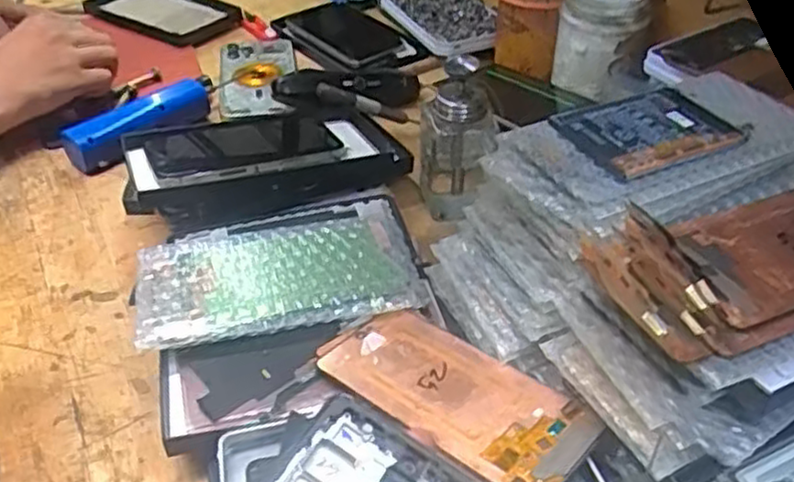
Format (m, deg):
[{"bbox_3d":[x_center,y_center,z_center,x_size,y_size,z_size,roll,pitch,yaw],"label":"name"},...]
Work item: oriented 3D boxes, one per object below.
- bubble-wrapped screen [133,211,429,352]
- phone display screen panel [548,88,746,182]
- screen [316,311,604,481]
[{"bbox_3d":[-0.075,0.020,0.467,0.176,0.012,0.093,-9,46,-12],"label":"bubble-wrapped screen"},{"bbox_3d":[0.137,-0.061,0.390,0.083,0.009,0.059,-18,43,-19],"label":"phone display screen panel"},{"bbox_3d":[0.030,0.081,0.398,0.156,0.004,0.067,25,46,35],"label":"screen"}]

